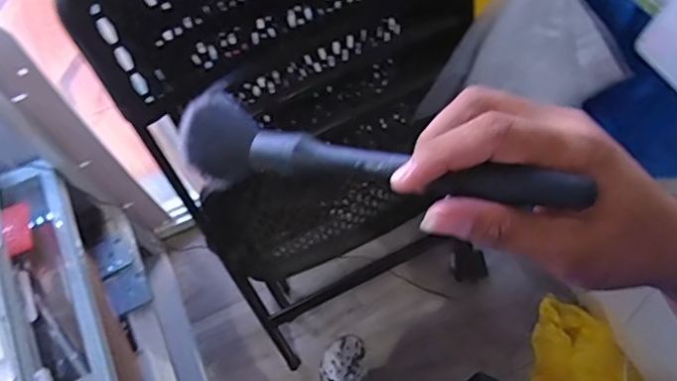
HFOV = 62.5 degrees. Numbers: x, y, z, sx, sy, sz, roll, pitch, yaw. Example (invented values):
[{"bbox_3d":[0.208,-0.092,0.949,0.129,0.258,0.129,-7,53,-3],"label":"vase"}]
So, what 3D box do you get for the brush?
[{"bbox_3d":[0.011,-0.015,0.287,0.213,0.033,0.038,11,67,25],"label":"brush"}]

